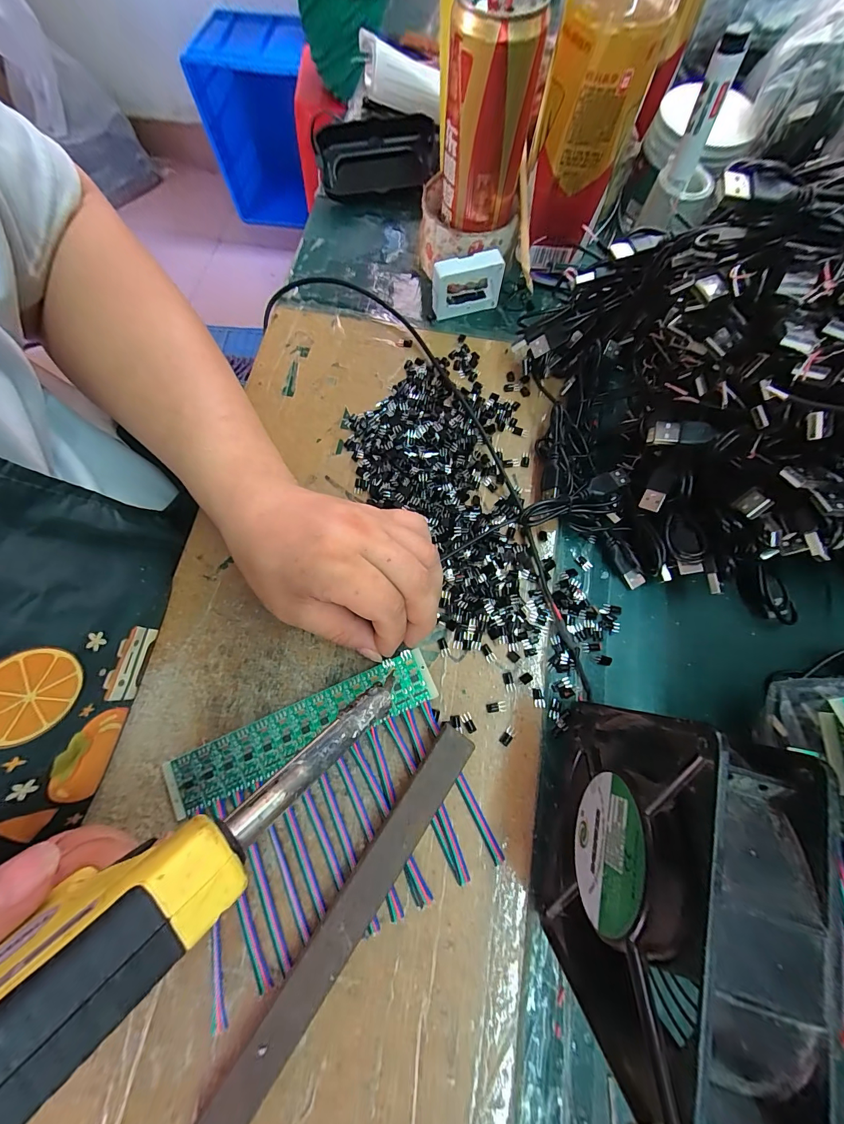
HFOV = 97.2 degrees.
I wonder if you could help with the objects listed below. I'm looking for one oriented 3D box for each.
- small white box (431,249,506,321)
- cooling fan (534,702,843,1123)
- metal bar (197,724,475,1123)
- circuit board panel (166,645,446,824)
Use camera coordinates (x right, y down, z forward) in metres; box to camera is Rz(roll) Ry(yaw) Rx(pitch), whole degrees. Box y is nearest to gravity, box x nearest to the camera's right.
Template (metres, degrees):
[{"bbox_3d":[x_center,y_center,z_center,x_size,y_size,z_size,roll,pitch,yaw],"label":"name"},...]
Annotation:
[{"bbox_3d":[0.037,-0.233,0.313,0.059,0.039,0.019,-15,74,-5],"label":"small white box"},{"bbox_3d":[0.097,0.129,0.162,0.045,0.119,0.116,17,74,5],"label":"cooling fan"},{"bbox_3d":[-0.039,0.187,0.196,0.020,0.019,0.215,33,76,9],"label":"metal bar"},{"bbox_3d":[-0.072,0.102,0.225,0.164,0.004,0.033,-24,75,-6],"label":"circuit board panel"}]

